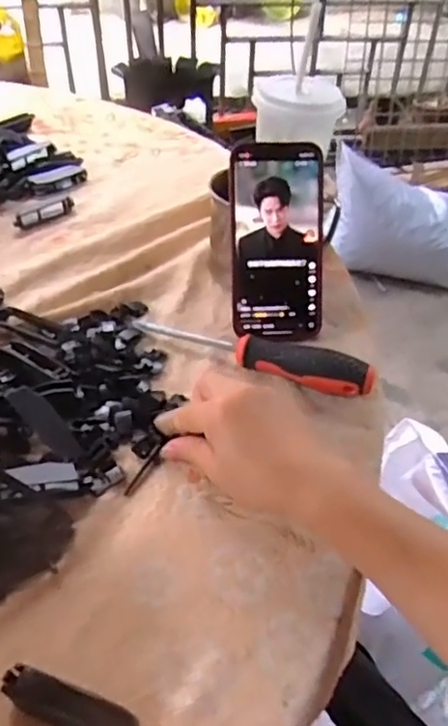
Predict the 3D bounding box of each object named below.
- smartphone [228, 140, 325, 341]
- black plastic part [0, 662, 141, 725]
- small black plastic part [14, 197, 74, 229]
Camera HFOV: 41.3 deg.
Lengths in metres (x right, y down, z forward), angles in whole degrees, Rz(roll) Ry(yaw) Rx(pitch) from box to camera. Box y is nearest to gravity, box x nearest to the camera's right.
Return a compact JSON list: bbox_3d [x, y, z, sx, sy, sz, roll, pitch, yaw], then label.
[{"bbox_3d":[0.044,-0.099,0.491,0.076,0.158,0.011,-4,12,-5],"label":"smartphone"},{"bbox_3d":[-0.076,0.173,0.295,0.073,0.019,0.017,16,47,13],"label":"black plastic part"},{"bbox_3d":[-0.190,-0.160,0.631,0.069,0.012,0.020,-30,54,-27],"label":"small black plastic part"}]

